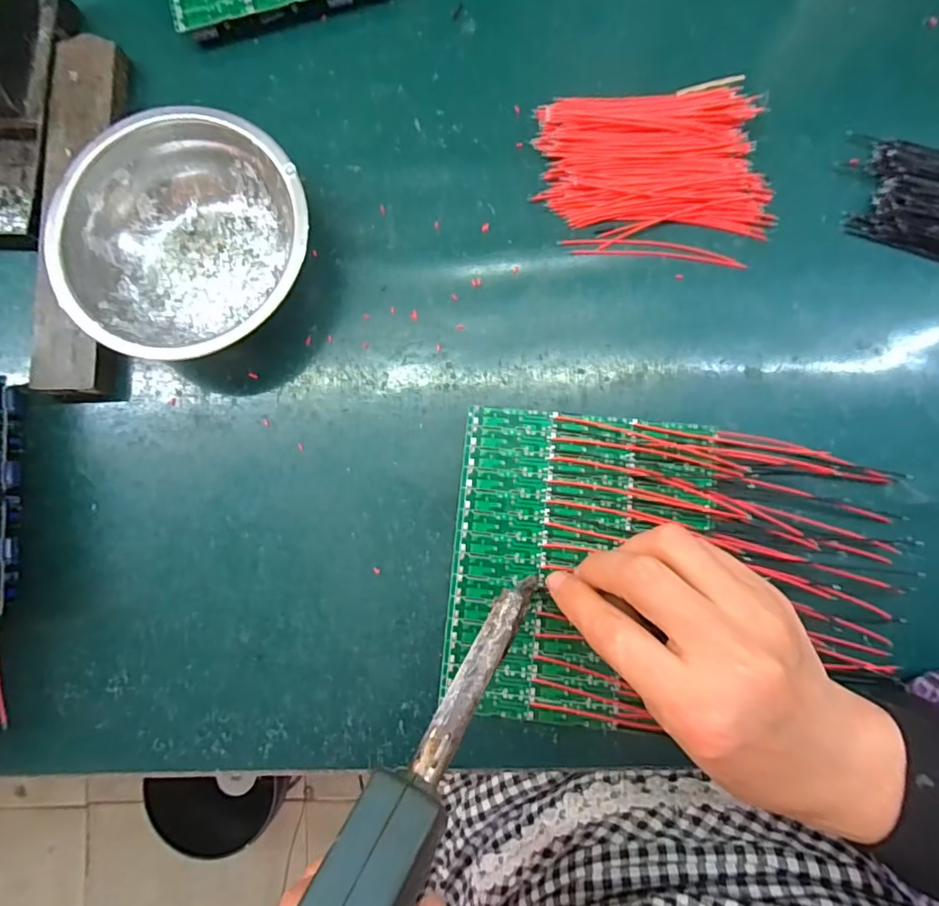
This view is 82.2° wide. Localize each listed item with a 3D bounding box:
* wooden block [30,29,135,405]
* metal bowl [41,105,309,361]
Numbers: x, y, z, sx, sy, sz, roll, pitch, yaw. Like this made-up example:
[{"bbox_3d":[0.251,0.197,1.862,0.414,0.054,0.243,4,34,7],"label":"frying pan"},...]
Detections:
[{"bbox_3d":[-0.212,-0.130,0.298,0.042,0.019,0.202,0,84,3],"label":"wooden block"},{"bbox_3d":[-0.145,-0.109,0.284,0.125,0.041,0.122,0,84,3],"label":"metal bowl"}]

